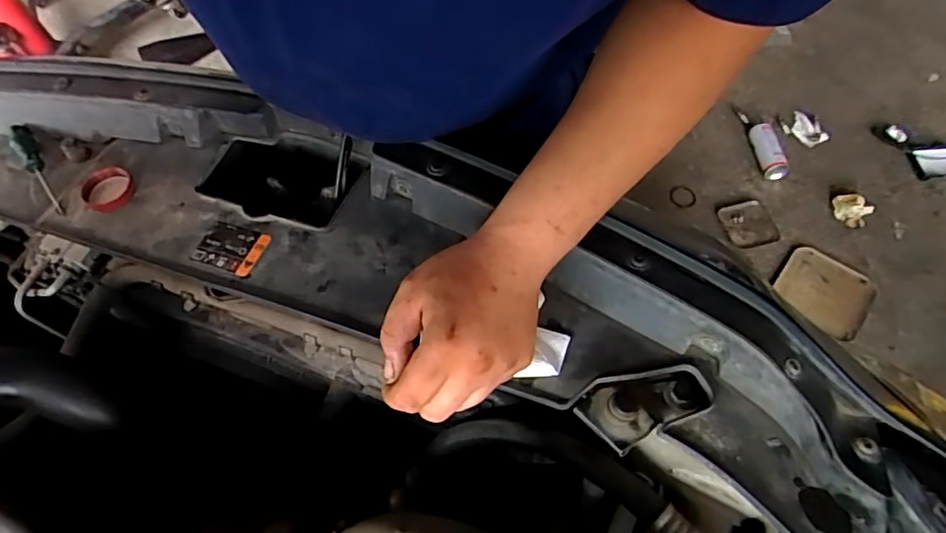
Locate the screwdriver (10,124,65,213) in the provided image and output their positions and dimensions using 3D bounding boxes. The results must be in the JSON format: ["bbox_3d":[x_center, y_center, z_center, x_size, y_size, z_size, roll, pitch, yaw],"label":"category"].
[{"bbox_3d":[-0.425,-0.095,0.563,0.021,0.019,0.136,-34,64,-17],"label":"screwdriver"}]

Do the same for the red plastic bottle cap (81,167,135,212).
[{"bbox_3d":[-0.338,-0.070,0.539,0.044,0.012,0.044,-1,59,2],"label":"red plastic bottle cap"}]

